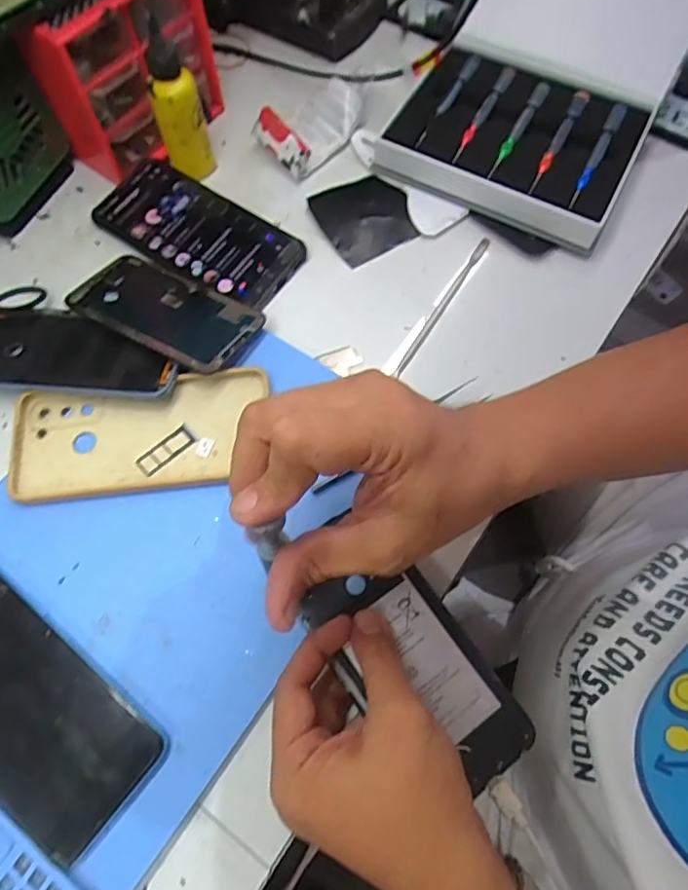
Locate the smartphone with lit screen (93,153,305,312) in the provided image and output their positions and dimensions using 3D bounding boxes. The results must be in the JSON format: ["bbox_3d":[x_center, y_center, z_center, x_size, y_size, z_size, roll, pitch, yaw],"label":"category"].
[{"bbox_3d":[-0.114,-0.169,0.444,0.168,0.013,0.082,34,73,13],"label":"smartphone with lit screen"}]

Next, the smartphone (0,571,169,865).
[{"bbox_3d":[-0.179,0.141,0.308,0.161,0.011,0.074,37,68,10],"label":"smartphone"}]

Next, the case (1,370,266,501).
[{"bbox_3d":[-0.135,-0.007,0.371,0.165,0.012,0.077,-7,69,-1],"label":"case"}]

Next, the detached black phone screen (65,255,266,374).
[{"bbox_3d":[-0.130,-0.098,0.403,0.147,0.004,0.067,27,59,19],"label":"detached black phone screen"}]

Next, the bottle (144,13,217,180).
[{"bbox_3d":[-0.126,-0.257,0.421,0.029,0.099,0.029,22,71,9],"label":"bottle"}]

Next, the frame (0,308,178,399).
[{"bbox_3d":[-0.194,-0.065,0.388,0.167,0.009,0.069,6,61,9],"label":"frame"}]

